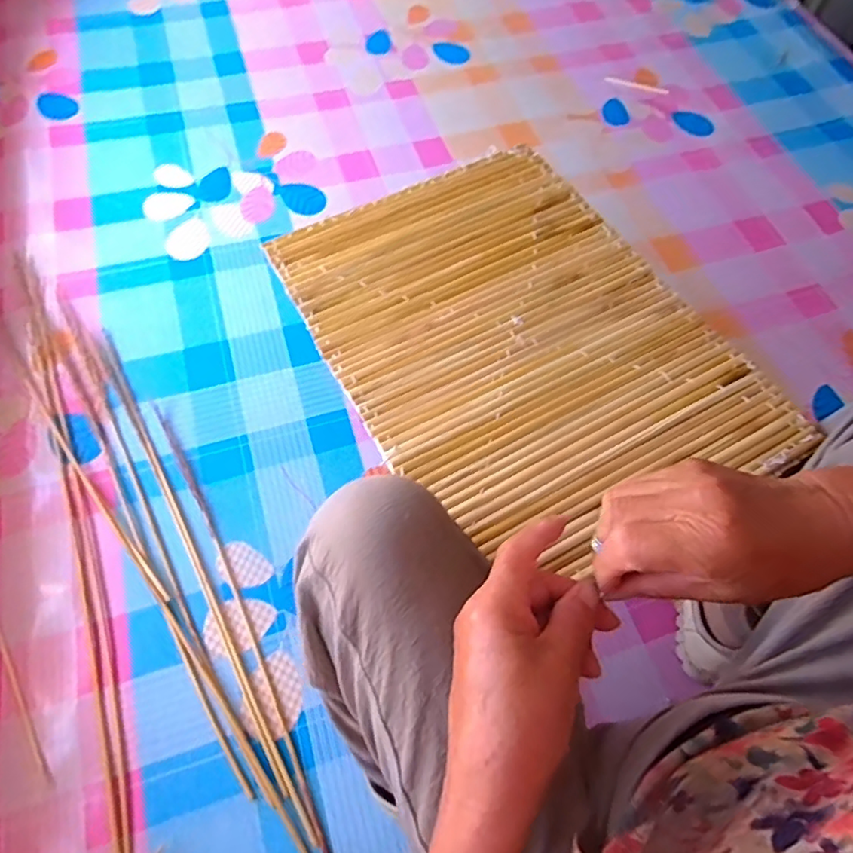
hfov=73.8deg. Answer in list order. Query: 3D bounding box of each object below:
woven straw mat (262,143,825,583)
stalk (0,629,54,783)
[{"bbox_3d":[0.084,-0.092,0.560,0.335,0.007,0.443,-28,68,-12],"label":"woven straw mat"},{"bbox_3d":[-0.466,0.311,0.652,0.010,0.007,0.197,-30,68,-17],"label":"stalk"}]

